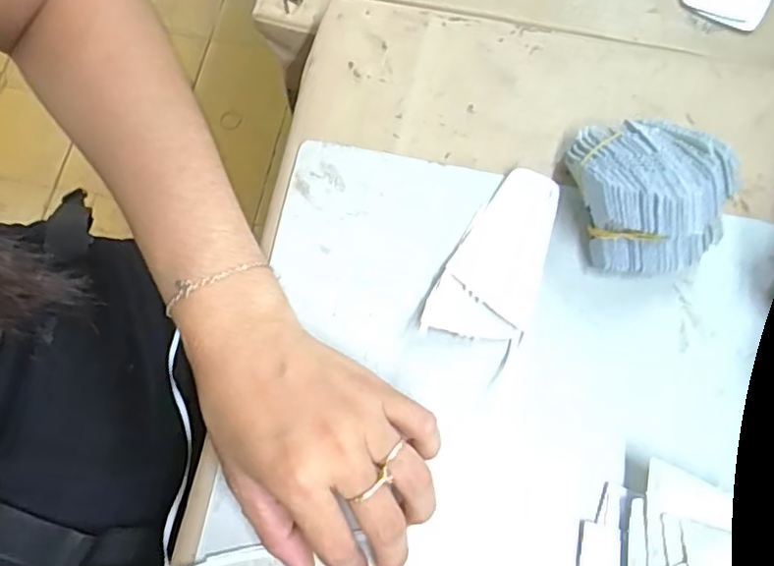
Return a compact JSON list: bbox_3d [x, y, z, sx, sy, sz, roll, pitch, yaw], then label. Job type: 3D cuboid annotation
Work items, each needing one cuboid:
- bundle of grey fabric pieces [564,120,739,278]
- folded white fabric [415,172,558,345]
[{"bbox_3d":[0.142,-0.054,0.333,0.070,0.052,0.092,-12,73,-5],"label":"bundle of grey fabric pieces"},{"bbox_3d":[0.065,-0.014,0.340,0.050,0.010,0.108,27,74,8],"label":"folded white fabric"}]

